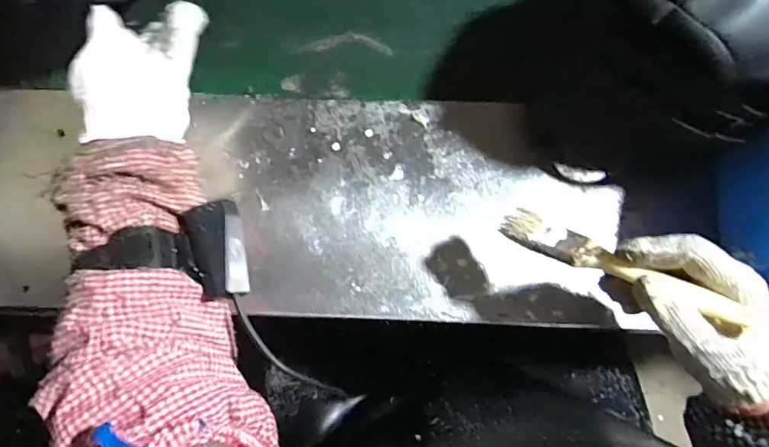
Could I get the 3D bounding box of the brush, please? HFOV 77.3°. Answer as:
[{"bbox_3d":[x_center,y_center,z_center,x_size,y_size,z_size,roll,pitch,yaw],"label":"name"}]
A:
[{"bbox_3d":[0.160,0.025,0.344,0.160,0.021,0.030,25,76,34],"label":"brush"}]

